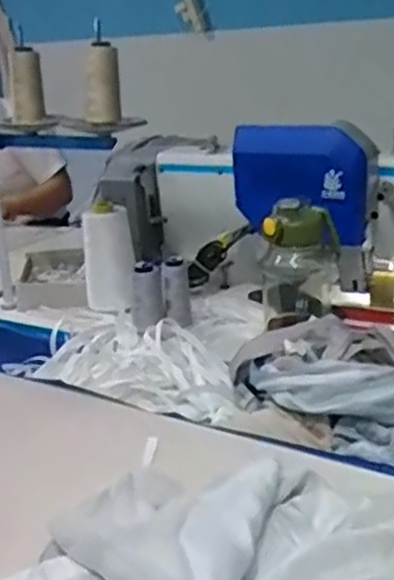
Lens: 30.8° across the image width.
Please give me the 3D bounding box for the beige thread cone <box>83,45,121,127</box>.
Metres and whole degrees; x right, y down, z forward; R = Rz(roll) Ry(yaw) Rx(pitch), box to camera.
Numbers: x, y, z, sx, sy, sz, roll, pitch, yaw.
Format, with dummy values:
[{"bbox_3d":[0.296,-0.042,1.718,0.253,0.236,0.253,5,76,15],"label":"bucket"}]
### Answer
[{"bbox_3d":[-0.128,-0.274,0.965,0.054,0.098,0.042,-7,20,-7],"label":"beige thread cone"}]

